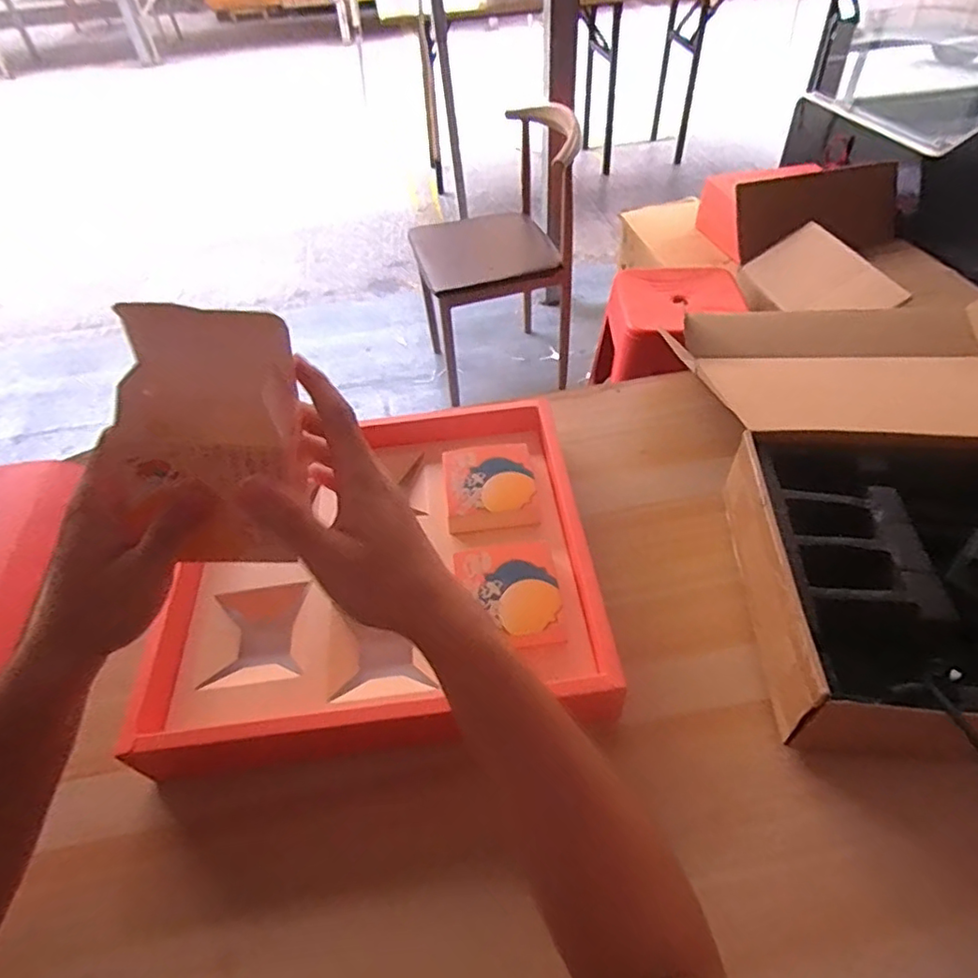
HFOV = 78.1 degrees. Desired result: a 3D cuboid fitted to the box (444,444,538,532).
[{"bbox_3d":[0.002,-0.003,0.588,0.088,0.027,0.096,-9,48,-5],"label":"box"}]

